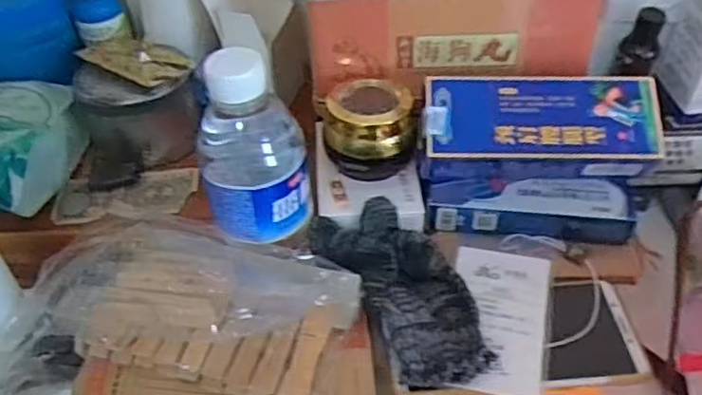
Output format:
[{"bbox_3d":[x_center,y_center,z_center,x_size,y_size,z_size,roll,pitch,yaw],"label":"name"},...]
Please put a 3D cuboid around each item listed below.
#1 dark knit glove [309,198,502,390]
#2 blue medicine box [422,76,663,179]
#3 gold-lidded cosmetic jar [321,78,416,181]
[{"bbox_3d":[0.035,0.055,0.409,0.071,0.036,0.129,-25,47,-21],"label":"dark knit glove"},{"bbox_3d":[0.128,-0.049,0.449,0.152,0.025,0.066,0,83,1],"label":"blue medicine box"},{"bbox_3d":[0.014,-0.051,0.471,0.064,0.053,0.058,-1,43,4],"label":"gold-lidded cosmetic jar"}]

